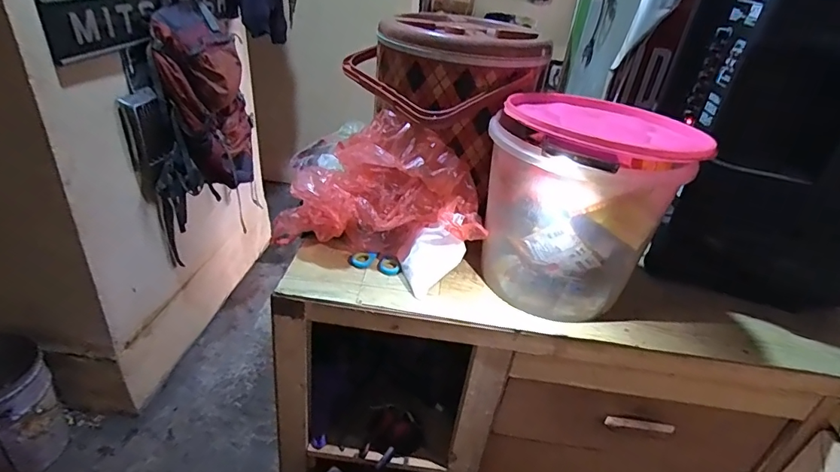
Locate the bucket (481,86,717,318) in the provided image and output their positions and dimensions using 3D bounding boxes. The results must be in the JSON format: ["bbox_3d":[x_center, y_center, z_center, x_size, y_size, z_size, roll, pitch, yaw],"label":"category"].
[{"bbox_3d":[0.223,-0.037,0.652,0.263,0.247,0.202,-10,35,-23],"label":"bucket"}]

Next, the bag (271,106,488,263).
[{"bbox_3d":[-0.066,-0.067,0.706,0.325,0.179,0.122,11,32,9],"label":"bag"}]

